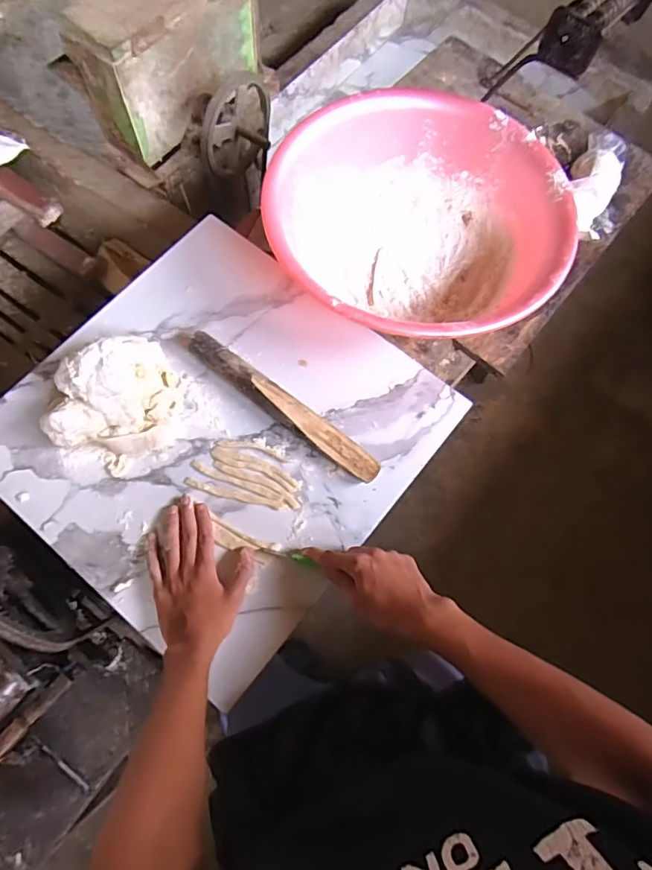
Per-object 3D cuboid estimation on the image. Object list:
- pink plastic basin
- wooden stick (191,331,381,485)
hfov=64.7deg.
[{"bbox_3d":[0.126,-0.296,0.731,0.397,0.109,0.387,1,72,-2],"label":"pink plastic basin"},{"bbox_3d":[-0.063,-0.042,0.678,0.316,0.038,0.039,36,72,10],"label":"wooden stick"}]

